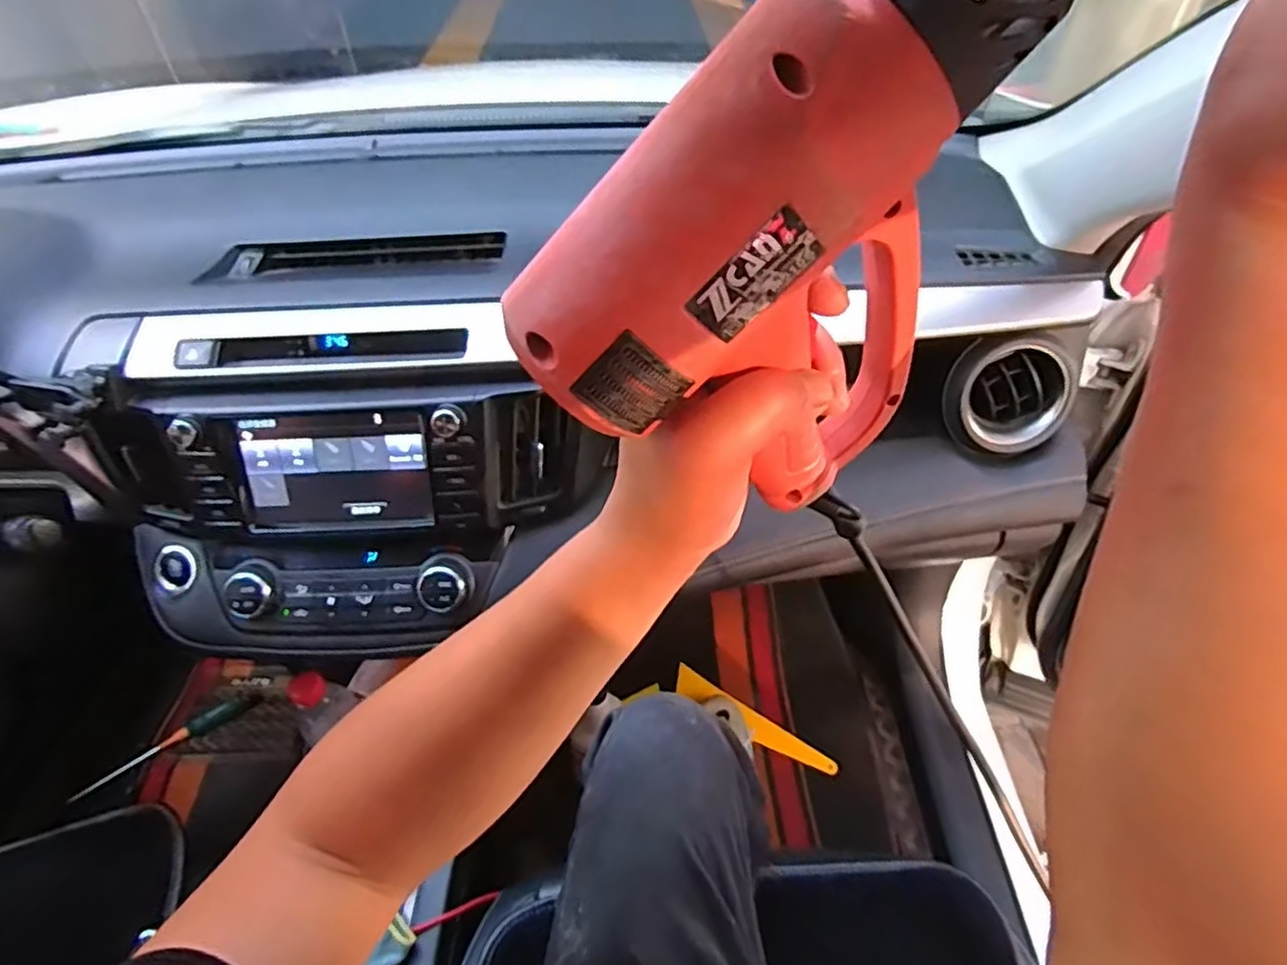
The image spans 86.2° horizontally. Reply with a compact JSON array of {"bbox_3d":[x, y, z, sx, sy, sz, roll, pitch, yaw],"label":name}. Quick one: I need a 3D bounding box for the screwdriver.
[{"bbox_3d":[-0.776,0.428,1.128,0.283,0.024,0.033,-31,52,-23],"label":"screwdriver"}]

